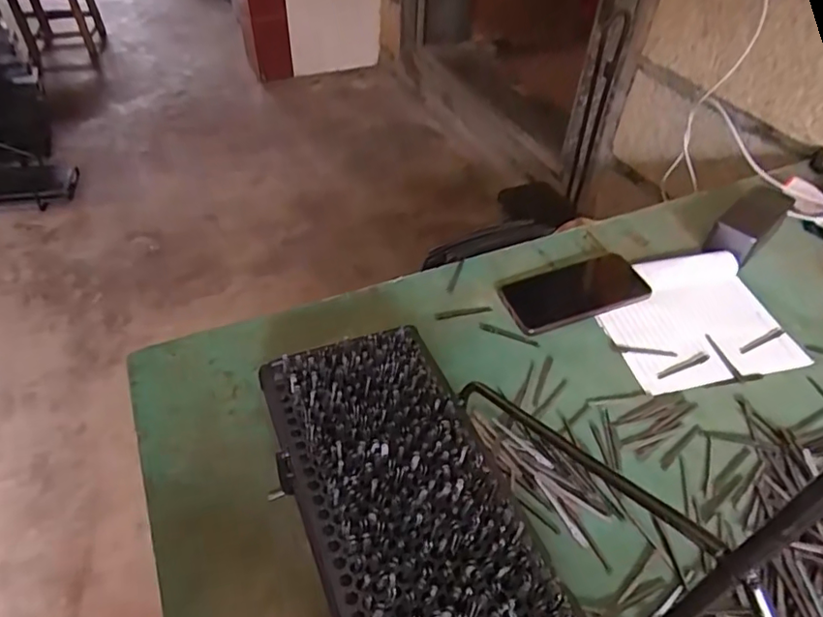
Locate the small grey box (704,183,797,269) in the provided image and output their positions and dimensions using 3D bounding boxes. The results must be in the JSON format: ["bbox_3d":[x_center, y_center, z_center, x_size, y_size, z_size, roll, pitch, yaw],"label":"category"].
[{"bbox_3d":[0.428,-0.105,0.718,0.055,0.048,0.135,36,54,28],"label":"small grey box"}]

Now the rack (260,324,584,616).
[{"bbox_3d":[0.055,0.252,0.325,0.144,0.077,0.584,-17,50,-18],"label":"rack"}]

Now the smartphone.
[{"bbox_3d":[0.188,-0.020,0.649,0.163,0.015,0.082,-14,48,-16],"label":"smartphone"}]

